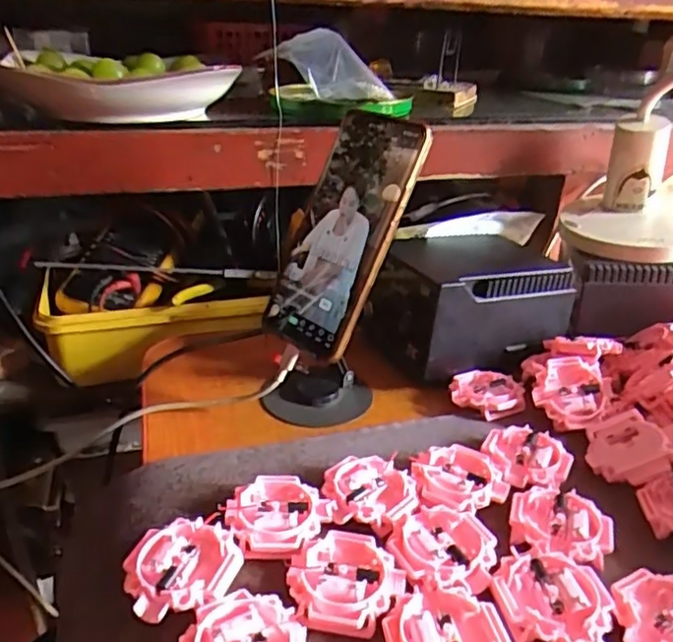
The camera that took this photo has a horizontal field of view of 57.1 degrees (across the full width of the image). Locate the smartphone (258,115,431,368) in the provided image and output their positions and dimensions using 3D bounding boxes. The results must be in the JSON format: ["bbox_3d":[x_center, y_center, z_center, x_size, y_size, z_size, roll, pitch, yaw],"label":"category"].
[{"bbox_3d":[0.004,-0.058,0.417,0.074,0.164,0.015,27,6,42],"label":"smartphone"}]

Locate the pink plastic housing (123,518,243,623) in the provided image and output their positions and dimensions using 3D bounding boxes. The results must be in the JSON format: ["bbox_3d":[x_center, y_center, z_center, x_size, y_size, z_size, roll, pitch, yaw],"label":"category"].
[{"bbox_3d":[-0.075,0.124,0.304,0.054,0.021,0.049,-2,27,-9],"label":"pink plastic housing"}]

